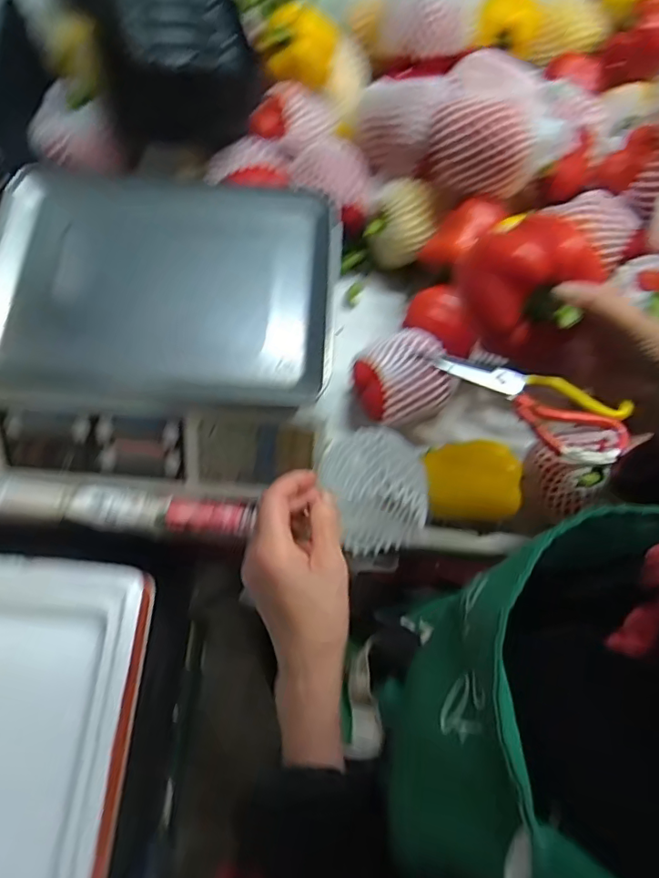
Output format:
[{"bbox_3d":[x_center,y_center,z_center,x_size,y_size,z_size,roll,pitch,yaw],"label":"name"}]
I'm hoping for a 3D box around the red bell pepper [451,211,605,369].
[{"bbox_3d":[0.141,-0.110,0.385,0.090,0.069,0.074,34,72,9],"label":"red bell pepper"}]

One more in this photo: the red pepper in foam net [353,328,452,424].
[{"bbox_3d":[0.077,-0.060,0.576,0.087,0.078,0.087,1,70,-2],"label":"red pepper in foam net"}]

